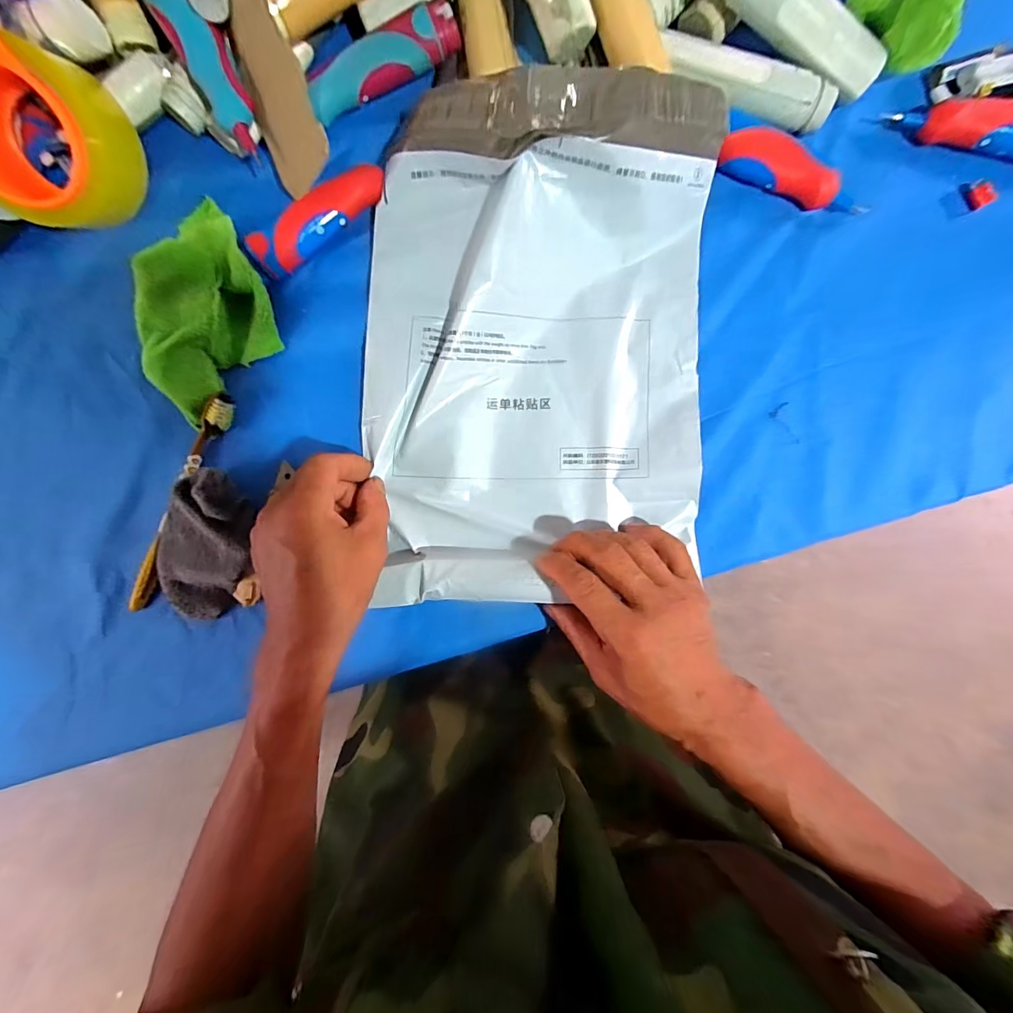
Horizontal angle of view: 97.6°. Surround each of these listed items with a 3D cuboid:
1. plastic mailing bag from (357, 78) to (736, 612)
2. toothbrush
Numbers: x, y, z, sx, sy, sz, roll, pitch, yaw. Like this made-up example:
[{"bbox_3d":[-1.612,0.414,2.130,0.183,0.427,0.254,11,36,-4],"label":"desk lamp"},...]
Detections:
[{"bbox_3d":[0.020,-0.102,0.313,0.250,0.064,0.335,1,92,1],"label":"plastic mailing bag"},{"bbox_3d":[-0.254,-0.003,0.342,0.020,0.016,0.181,24,92,0],"label":"toothbrush"}]

